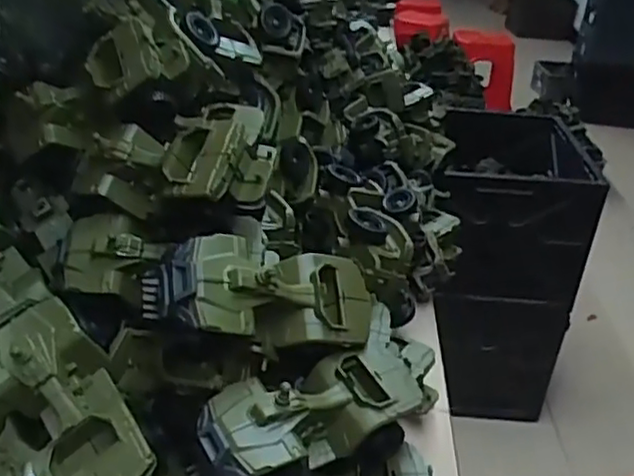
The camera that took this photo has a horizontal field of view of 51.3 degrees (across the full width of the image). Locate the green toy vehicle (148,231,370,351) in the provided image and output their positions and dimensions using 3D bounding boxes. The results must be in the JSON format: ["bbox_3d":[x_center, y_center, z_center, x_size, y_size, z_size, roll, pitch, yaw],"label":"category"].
[{"bbox_3d":[-0.035,0.048,0.538,0.186,0.073,0.071,10,23,-37],"label":"green toy vehicle"}]

